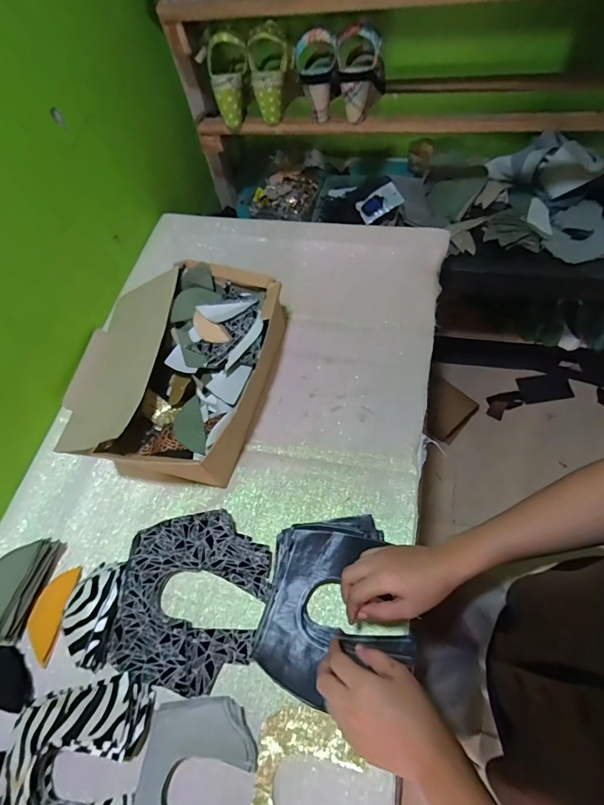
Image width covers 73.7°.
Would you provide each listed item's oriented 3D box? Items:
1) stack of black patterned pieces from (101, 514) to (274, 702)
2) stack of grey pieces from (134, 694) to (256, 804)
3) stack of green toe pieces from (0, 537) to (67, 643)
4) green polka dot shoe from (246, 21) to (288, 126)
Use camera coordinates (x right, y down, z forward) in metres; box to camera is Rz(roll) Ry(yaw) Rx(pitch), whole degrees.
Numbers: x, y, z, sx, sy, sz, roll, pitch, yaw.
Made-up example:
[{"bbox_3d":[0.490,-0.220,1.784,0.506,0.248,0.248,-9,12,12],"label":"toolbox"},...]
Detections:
[{"bbox_3d":[-0.137,0.246,0.515,0.181,0.022,0.199,0,62,4],"label":"stack of black patterned pieces"},{"bbox_3d":[-0.113,0.406,0.423,0.117,0.021,0.155,4,62,6],"label":"stack of grey pieces"},{"bbox_3d":[-0.379,0.242,0.535,0.063,0.040,0.127,8,62,8],"label":"stack of green toe pieces"},{"bbox_3d":[-0.063,-0.648,0.796,0.076,0.133,0.094,-9,60,2],"label":"green polka dot shoe"}]

